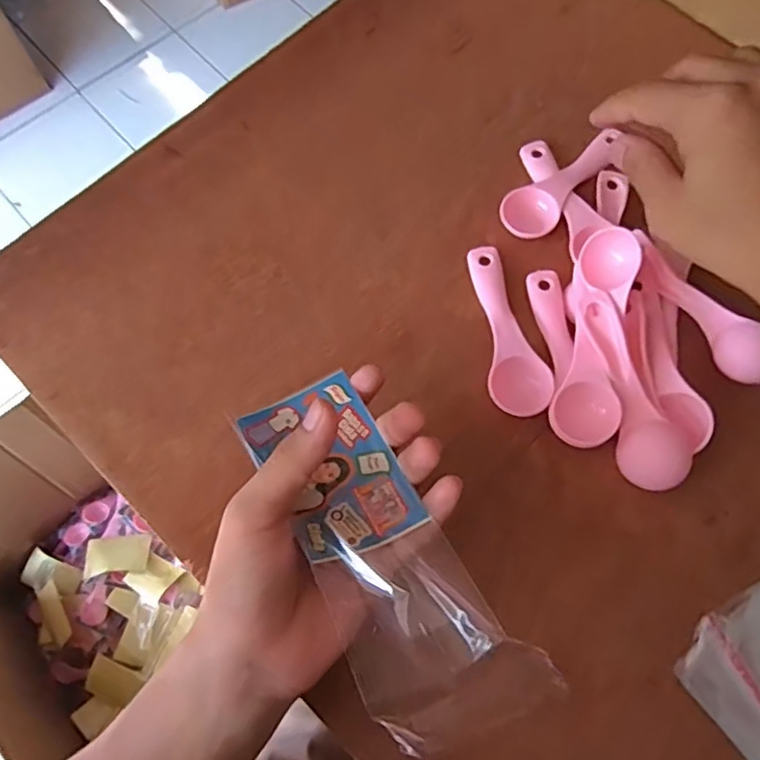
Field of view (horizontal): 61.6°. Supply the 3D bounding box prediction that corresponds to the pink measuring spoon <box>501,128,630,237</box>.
[{"bbox_3d":[0.125,-0.135,0.430,0.036,0.010,0.109,42,71,15],"label":"pink measuring spoon"}]

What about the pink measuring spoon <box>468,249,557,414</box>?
[{"bbox_3d":[0.077,-0.033,0.387,0.034,0.013,0.115,-7,69,-2],"label":"pink measuring spoon"}]

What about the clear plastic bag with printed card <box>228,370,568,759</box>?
[{"bbox_3d":[-0.004,0.067,0.281,0.063,0.029,0.173,-29,55,-10],"label":"clear plastic bag with printed card"}]

